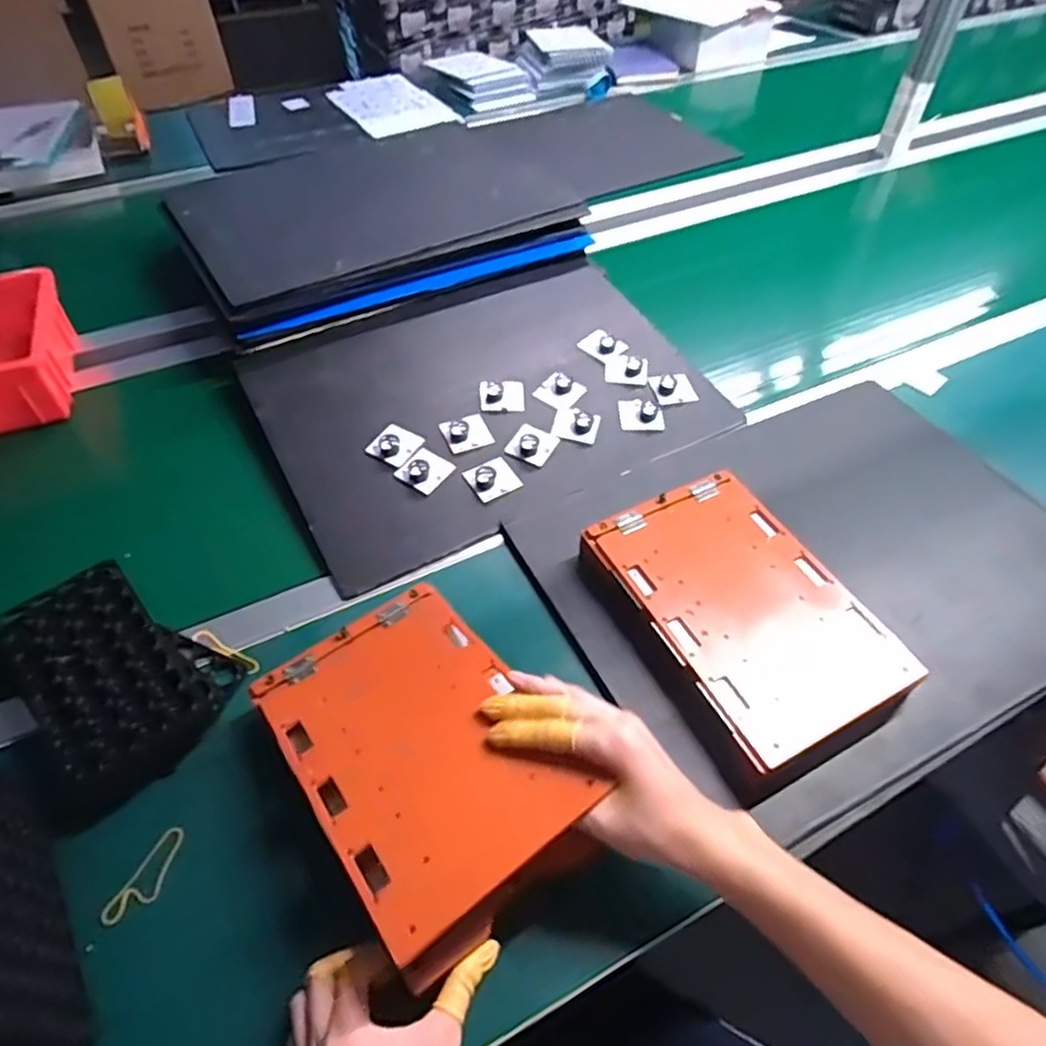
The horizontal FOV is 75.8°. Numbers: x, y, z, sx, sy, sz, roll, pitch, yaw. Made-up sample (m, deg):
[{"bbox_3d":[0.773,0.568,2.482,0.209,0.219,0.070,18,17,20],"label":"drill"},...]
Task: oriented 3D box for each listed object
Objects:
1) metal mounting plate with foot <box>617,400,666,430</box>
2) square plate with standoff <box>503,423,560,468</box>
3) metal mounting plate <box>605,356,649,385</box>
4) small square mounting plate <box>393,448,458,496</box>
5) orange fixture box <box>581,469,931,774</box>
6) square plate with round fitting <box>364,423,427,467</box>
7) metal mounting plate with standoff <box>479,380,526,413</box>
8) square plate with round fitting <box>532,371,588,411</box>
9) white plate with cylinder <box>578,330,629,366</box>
[{"bbox_3d":[0.137,-0.125,0.778,0.051,0.015,0.040,-4,52,-3],"label":"metal mounting plate with foot"},{"bbox_3d":[0.009,-0.088,0.741,0.047,0.020,0.047,23,54,18],"label":"square plate with standoff"},{"bbox_3d":[0.126,-0.185,0.815,0.051,0.017,0.035,4,51,3],"label":"metal mounting plate"},{"bbox_3d":[-0.103,-0.057,0.708,0.045,0.012,0.050,30,57,23],"label":"small square mounting plate"},{"bbox_3d":[0.189,0.072,0.587,0.165,0.036,0.250,-23,55,-17],"label":"orange fixture box"},{"bbox_3d":[-0.139,-0.086,0.729,0.046,0.010,0.049,25,56,19],"label":"square plate with round fitting"},{"bbox_3d":[-0.024,-0.148,0.781,0.051,0.012,0.044,1,51,0],"label":"metal mounting plate with standoff"},{"bbox_3d":[0.045,-0.160,0.792,0.046,0.011,0.050,34,58,25],"label":"square plate with round fitting"},{"bbox_3d":[0.100,-0.223,0.842,0.046,0.011,0.050,-36,59,-26],"label":"white plate with cylinder"}]

